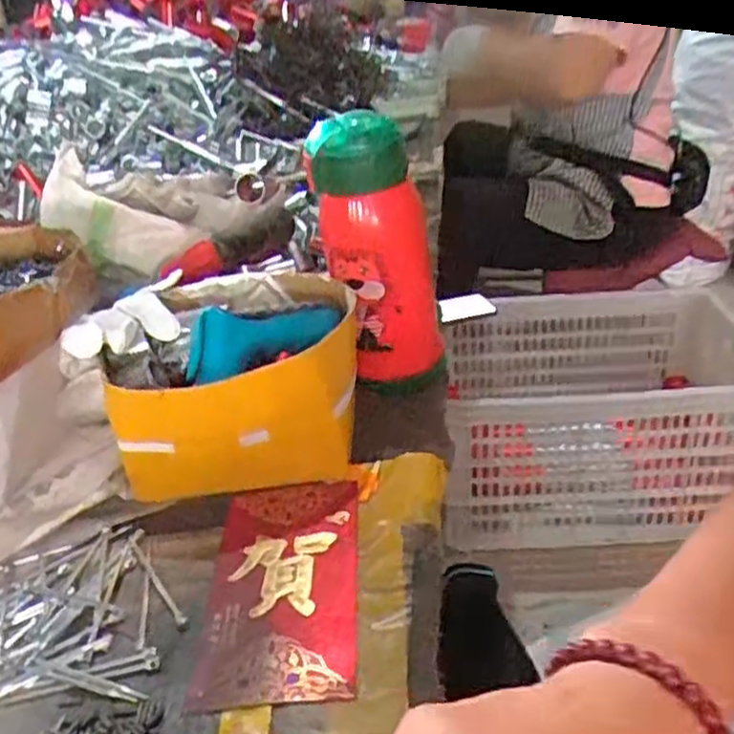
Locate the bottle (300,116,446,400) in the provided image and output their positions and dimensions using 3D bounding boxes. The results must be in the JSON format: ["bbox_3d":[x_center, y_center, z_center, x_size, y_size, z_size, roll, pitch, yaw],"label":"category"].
[{"bbox_3d":[0.011,-0.087,0.580,0.082,0.206,0.070,-15,6,-15],"label":"bottle"}]

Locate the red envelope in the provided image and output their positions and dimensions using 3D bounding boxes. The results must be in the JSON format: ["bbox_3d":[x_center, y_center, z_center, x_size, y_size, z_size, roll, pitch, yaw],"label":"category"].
[{"bbox_3d":[-0.050,0.122,0.448,0.087,0.006,0.167,-5,30,2],"label":"red envelope"}]

